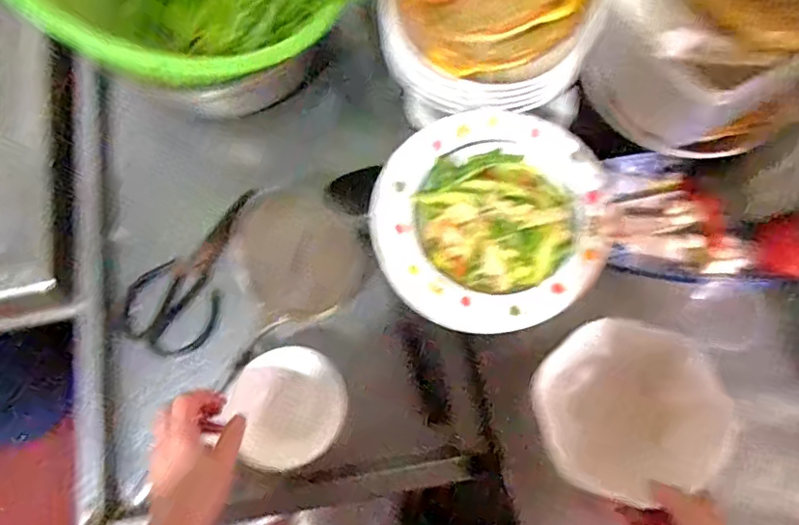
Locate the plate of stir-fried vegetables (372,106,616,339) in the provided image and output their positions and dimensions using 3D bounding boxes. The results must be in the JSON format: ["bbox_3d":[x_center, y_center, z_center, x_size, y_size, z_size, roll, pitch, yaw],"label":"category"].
[{"bbox_3d":[0.086,-0.047,0.539,0.211,0.035,0.216,-1,73,2],"label":"plate of stir-fried vegetables"}]

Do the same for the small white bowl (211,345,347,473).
[{"bbox_3d":[-0.112,0.161,0.599,0.131,0.050,0.140,48,67,-25],"label":"small white bowl"}]

